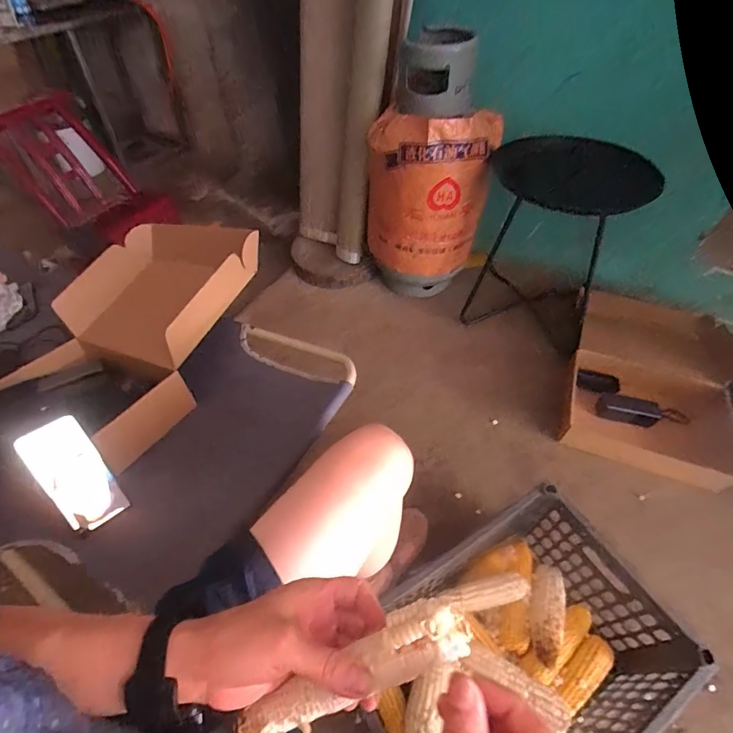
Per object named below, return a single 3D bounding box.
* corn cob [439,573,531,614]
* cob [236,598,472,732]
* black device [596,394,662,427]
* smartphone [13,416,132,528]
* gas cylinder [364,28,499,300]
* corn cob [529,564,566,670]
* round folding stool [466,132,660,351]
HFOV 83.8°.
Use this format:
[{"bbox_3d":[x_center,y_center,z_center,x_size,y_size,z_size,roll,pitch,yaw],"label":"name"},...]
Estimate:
[{"bbox_3d":[0.207,0.399,0.719,0.154,0.044,0.041,-8,51,-5],"label":"corn cob"},{"bbox_3d":[-0.013,0.212,0.279,0.176,0.029,0.035,-35,53,12],"label":"cob"},{"bbox_3d":[0.668,0.109,1.043,0.140,0.026,0.080,14,53,12],"label":"black device"},{"bbox_3d":[-0.417,0.155,0.585,0.074,0.012,0.159,-35,101,-37],"label":"smartphone"},{"bbox_3d":[0.170,-0.519,1.145,0.322,0.662,0.284,11,52,10],"label":"gas cylinder"},{"bbox_3d":[0.315,0.423,0.712,0.053,0.039,0.171,16,39,14],"label":"corn cob"},{"bbox_3d":[0.539,-0.378,1.197,0.417,0.453,0.441,24,56,19],"label":"round folding stool"}]

